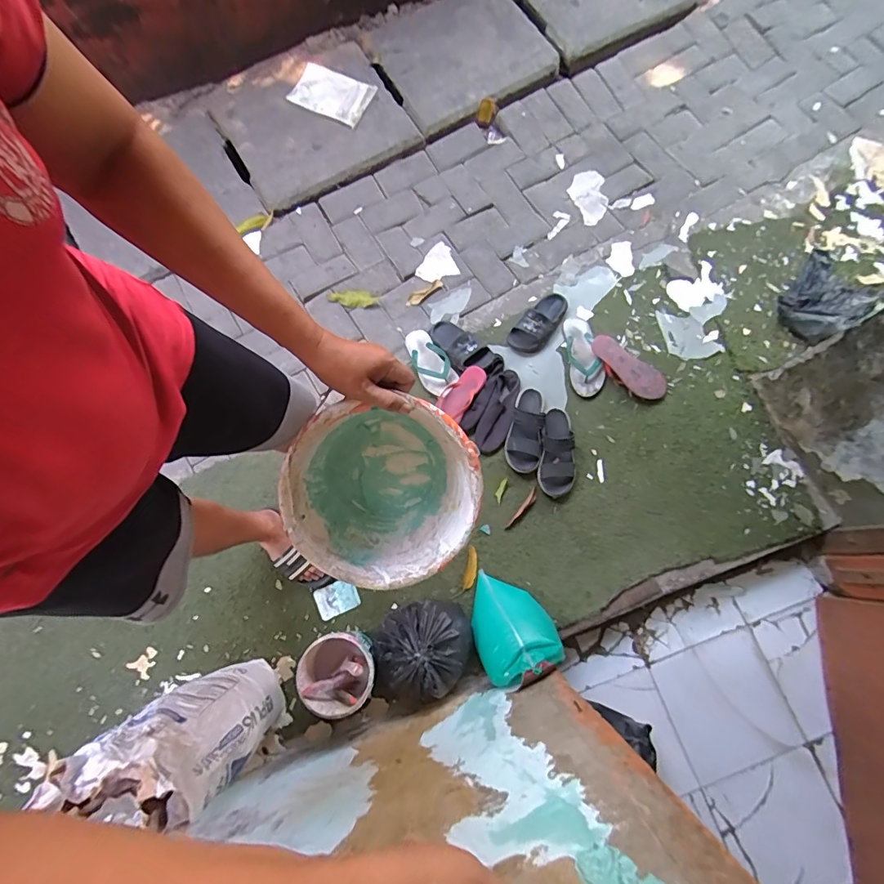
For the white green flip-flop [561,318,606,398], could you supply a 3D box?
[{"bbox_3d":[0.412,-0.253,1.353,0.095,0.037,0.255,-8,76,-1],"label":"white green flip-flop"}]

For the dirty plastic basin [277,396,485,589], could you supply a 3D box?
[{"bbox_3d":[-0.080,0.053,0.639,0.244,0.163,0.244,-1,100,-5],"label":"dirty plastic basin"}]

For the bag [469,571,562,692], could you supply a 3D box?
[{"bbox_3d":[0.155,0.427,1.099,0.192,0.153,0.234,-25,77,-5],"label":"bag"}]

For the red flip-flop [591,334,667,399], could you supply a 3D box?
[{"bbox_3d":[0.537,-0.215,1.319,0.244,0.039,0.103,37,74,1],"label":"red flip-flop"}]

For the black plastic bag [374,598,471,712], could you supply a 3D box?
[{"bbox_3d":[-0.048,0.518,1.108,0.244,0.141,0.242,-7,76,-1],"label":"black plastic bag"}]

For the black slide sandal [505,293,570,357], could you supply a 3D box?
[{"bbox_3d":[0.294,-0.358,1.362,0.105,0.064,0.230,37,79,9],"label":"black slide sandal"}]

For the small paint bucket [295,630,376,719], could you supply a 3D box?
[{"bbox_3d":[-0.235,0.536,1.077,0.166,0.139,0.161,0,76,1],"label":"small paint bucket"}]

